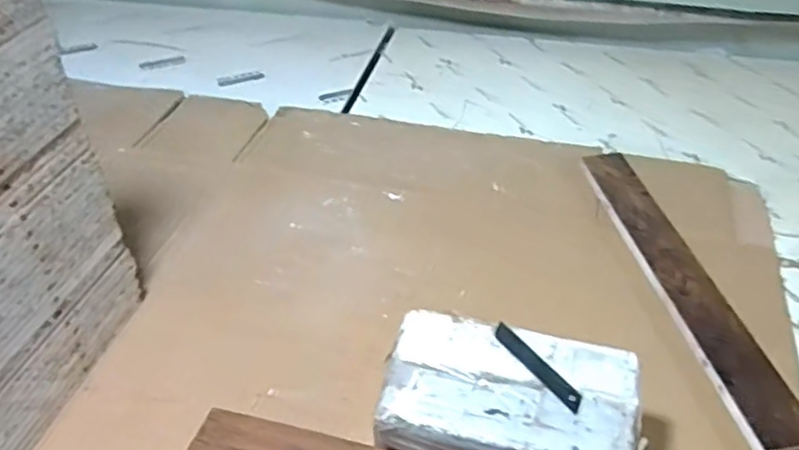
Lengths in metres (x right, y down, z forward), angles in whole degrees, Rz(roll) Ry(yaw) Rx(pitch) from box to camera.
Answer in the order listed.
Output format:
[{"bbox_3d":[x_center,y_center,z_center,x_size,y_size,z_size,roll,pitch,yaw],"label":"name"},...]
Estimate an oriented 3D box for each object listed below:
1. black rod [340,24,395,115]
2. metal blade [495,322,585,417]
[{"bbox_3d":[-0.051,-0.284,1.208,0.016,0.011,0.314,9,42,11],"label":"black rod"},{"bbox_3d":[0.116,0.117,0.563,0.017,0.004,0.098,-25,46,-25],"label":"metal blade"}]

